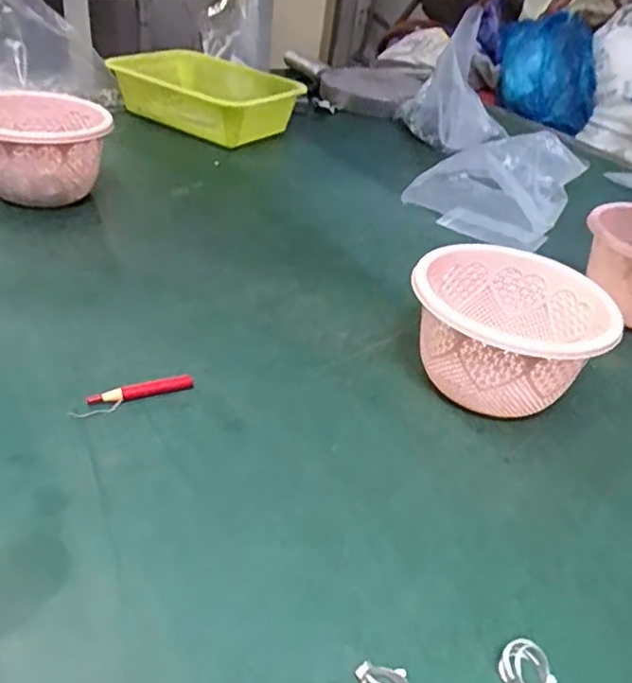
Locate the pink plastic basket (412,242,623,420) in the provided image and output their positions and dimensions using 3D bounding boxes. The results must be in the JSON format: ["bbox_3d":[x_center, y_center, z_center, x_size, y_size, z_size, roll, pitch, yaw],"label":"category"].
[{"bbox_3d":[0.144,-0.004,0.497,0.143,0.090,0.137,10,33,3],"label":"pink plastic basket"}]

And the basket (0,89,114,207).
[{"bbox_3d":[-0.295,-0.201,0.672,0.143,0.096,0.141,-5,36,-19],"label":"basket"}]

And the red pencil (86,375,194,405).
[{"bbox_3d":[-0.123,0.035,0.446,0.073,0.010,0.011,-13,39,-28],"label":"red pencil"}]

